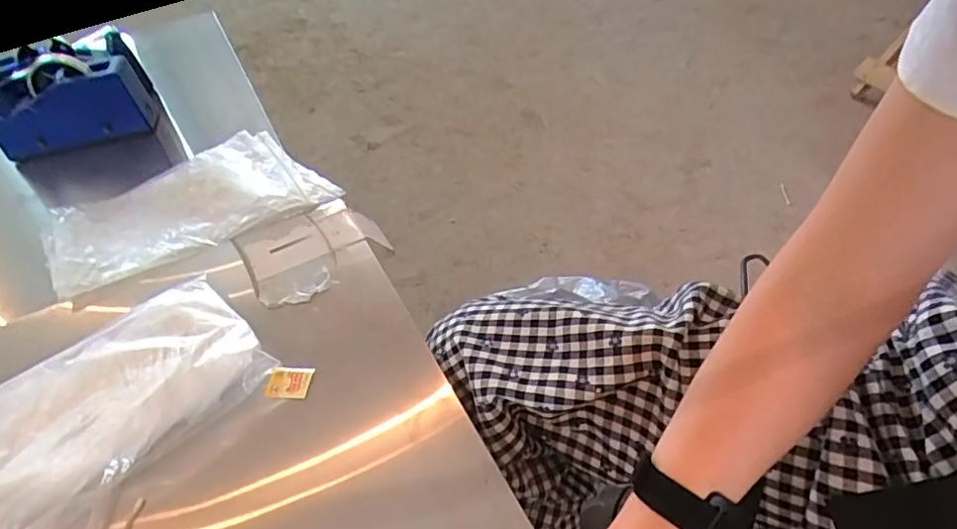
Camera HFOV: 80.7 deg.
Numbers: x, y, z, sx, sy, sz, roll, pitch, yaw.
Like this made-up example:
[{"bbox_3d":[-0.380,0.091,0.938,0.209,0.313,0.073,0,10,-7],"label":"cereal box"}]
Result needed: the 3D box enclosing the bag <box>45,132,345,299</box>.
[{"bbox_3d":[-0.355,-0.078,0.680,0.299,0.014,0.200,-29,51,-20],"label":"bag"}]

